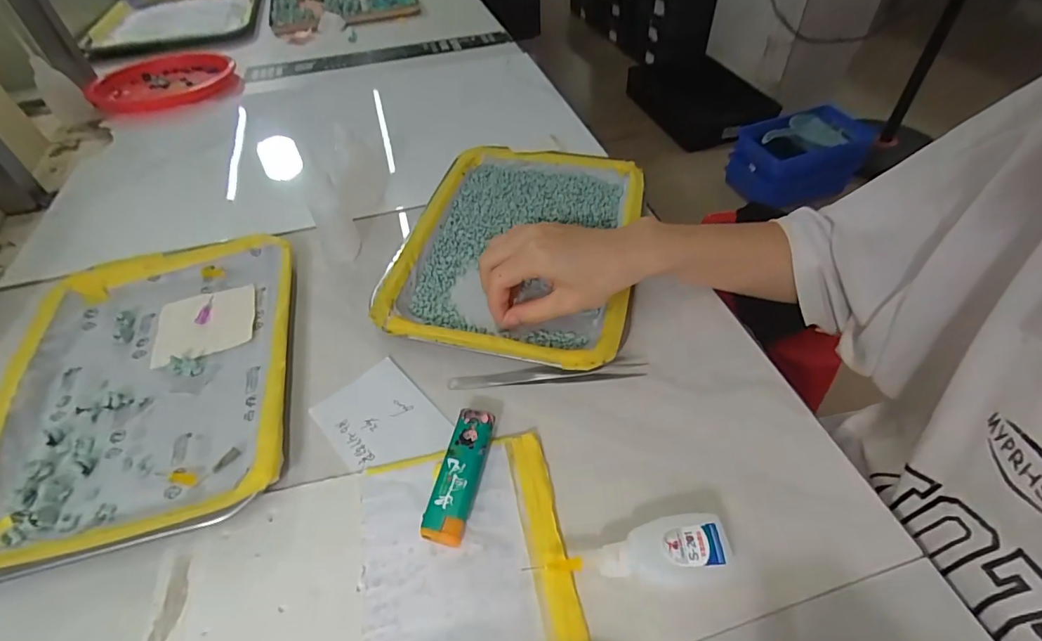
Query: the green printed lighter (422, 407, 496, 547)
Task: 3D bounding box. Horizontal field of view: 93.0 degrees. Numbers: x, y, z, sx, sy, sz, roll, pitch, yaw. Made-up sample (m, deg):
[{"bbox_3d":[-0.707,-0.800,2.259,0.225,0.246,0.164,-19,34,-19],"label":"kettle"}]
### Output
[{"bbox_3d":[-0.035,0.090,0.291,0.023,0.014,0.078,8,49,10],"label":"green printed lighter"}]

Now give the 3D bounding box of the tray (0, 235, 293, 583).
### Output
[{"bbox_3d":[-0.258,0.034,0.345,0.185,0.019,0.249,-14,50,-9],"label":"tray"}]

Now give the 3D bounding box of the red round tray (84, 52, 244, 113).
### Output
[{"bbox_3d":[-0.507,-0.354,0.721,0.182,0.031,0.160,-15,49,-17],"label":"red round tray"}]

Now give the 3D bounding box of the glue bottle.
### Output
[{"bbox_3d":[0.058,0.121,0.257,0.093,0.020,0.032,-4,48,0],"label":"glue bottle"}]

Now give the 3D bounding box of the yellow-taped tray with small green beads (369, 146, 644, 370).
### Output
[{"bbox_3d":[0.001,-0.076,0.430,0.189,0.026,0.260,9,50,11],"label":"yellow-taped tray with small green beads"}]

